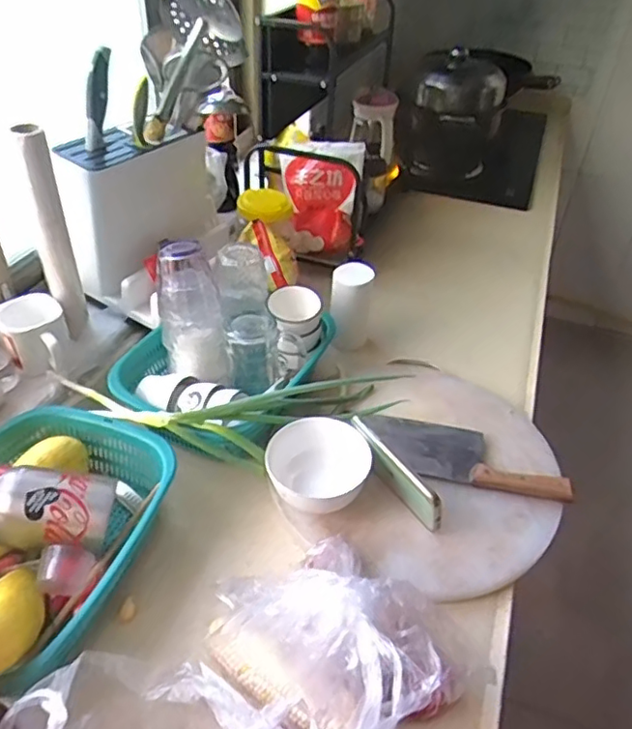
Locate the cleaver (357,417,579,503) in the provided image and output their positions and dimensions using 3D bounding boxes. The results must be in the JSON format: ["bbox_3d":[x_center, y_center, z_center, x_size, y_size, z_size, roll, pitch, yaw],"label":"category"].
[{"bbox_3d":[0.190,0.109,0.766,0.249,0.026,0.100,11,40,8],"label":"cleaver"}]

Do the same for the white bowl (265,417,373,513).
[{"bbox_3d":[0.002,0.124,0.705,0.116,0.064,0.102,-6,41,-11],"label":"white bowl"}]

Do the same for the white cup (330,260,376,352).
[{"bbox_3d":[0.055,-0.088,0.962,0.062,0.133,0.064,2,40,-2],"label":"white cup"}]

